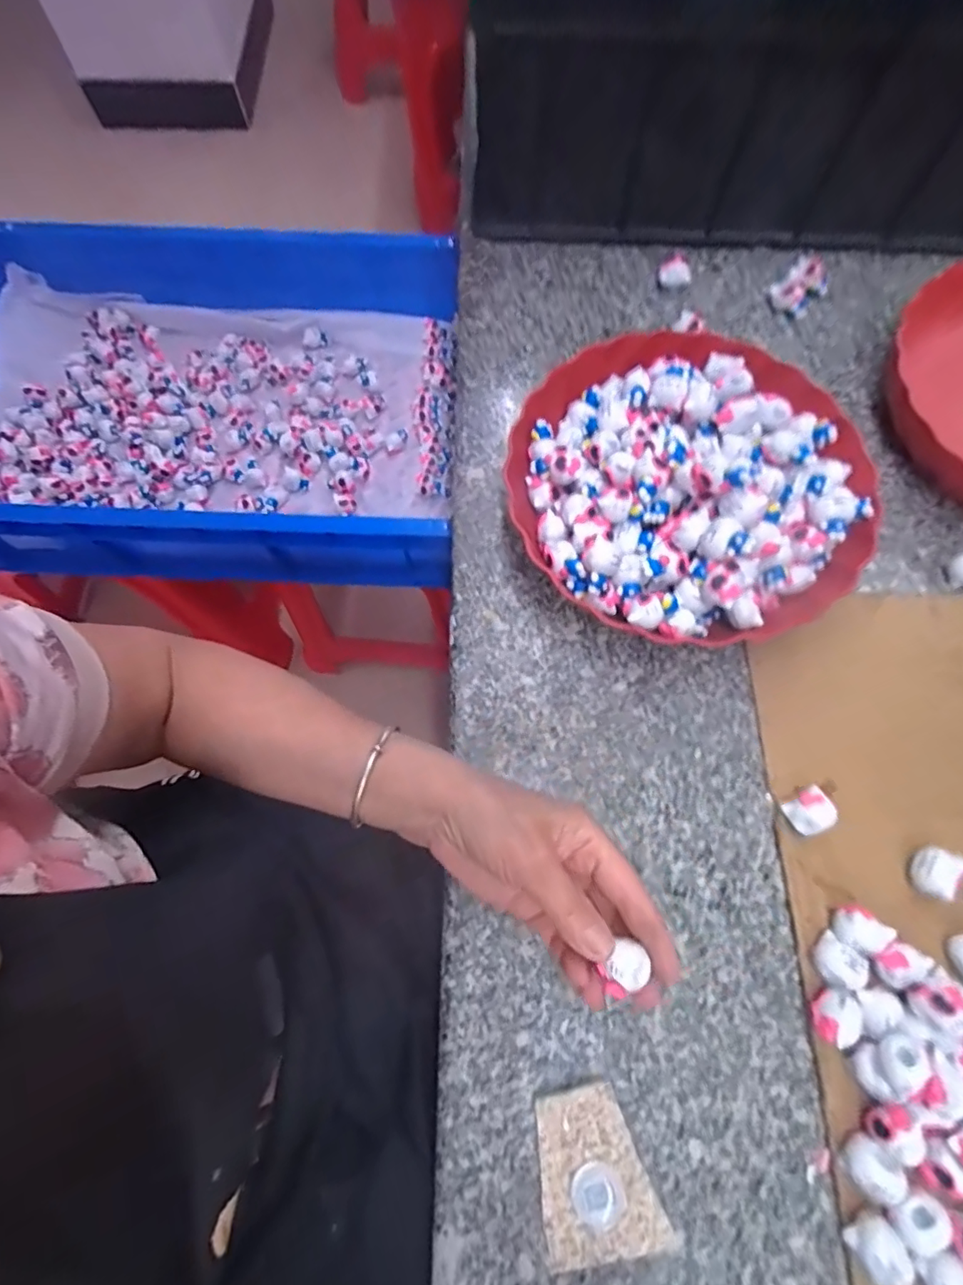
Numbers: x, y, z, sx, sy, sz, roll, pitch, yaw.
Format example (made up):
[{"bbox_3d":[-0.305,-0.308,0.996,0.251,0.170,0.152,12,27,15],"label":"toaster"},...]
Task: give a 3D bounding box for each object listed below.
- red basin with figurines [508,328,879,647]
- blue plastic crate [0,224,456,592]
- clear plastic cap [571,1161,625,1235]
[{"bbox_3d":[0.140,-0.113,0.373,0.226,0.077,0.226,0,72,0],"label":"red basin with figurines"},{"bbox_3d":[-0.375,-0.282,0.646,0.662,0.130,0.404,1,72,0],"label":"blue plastic crate"},{"bbox_3d":[0.059,0.281,0.275,0.025,0.005,0.027,0,72,0],"label":"clear plastic cap"}]

